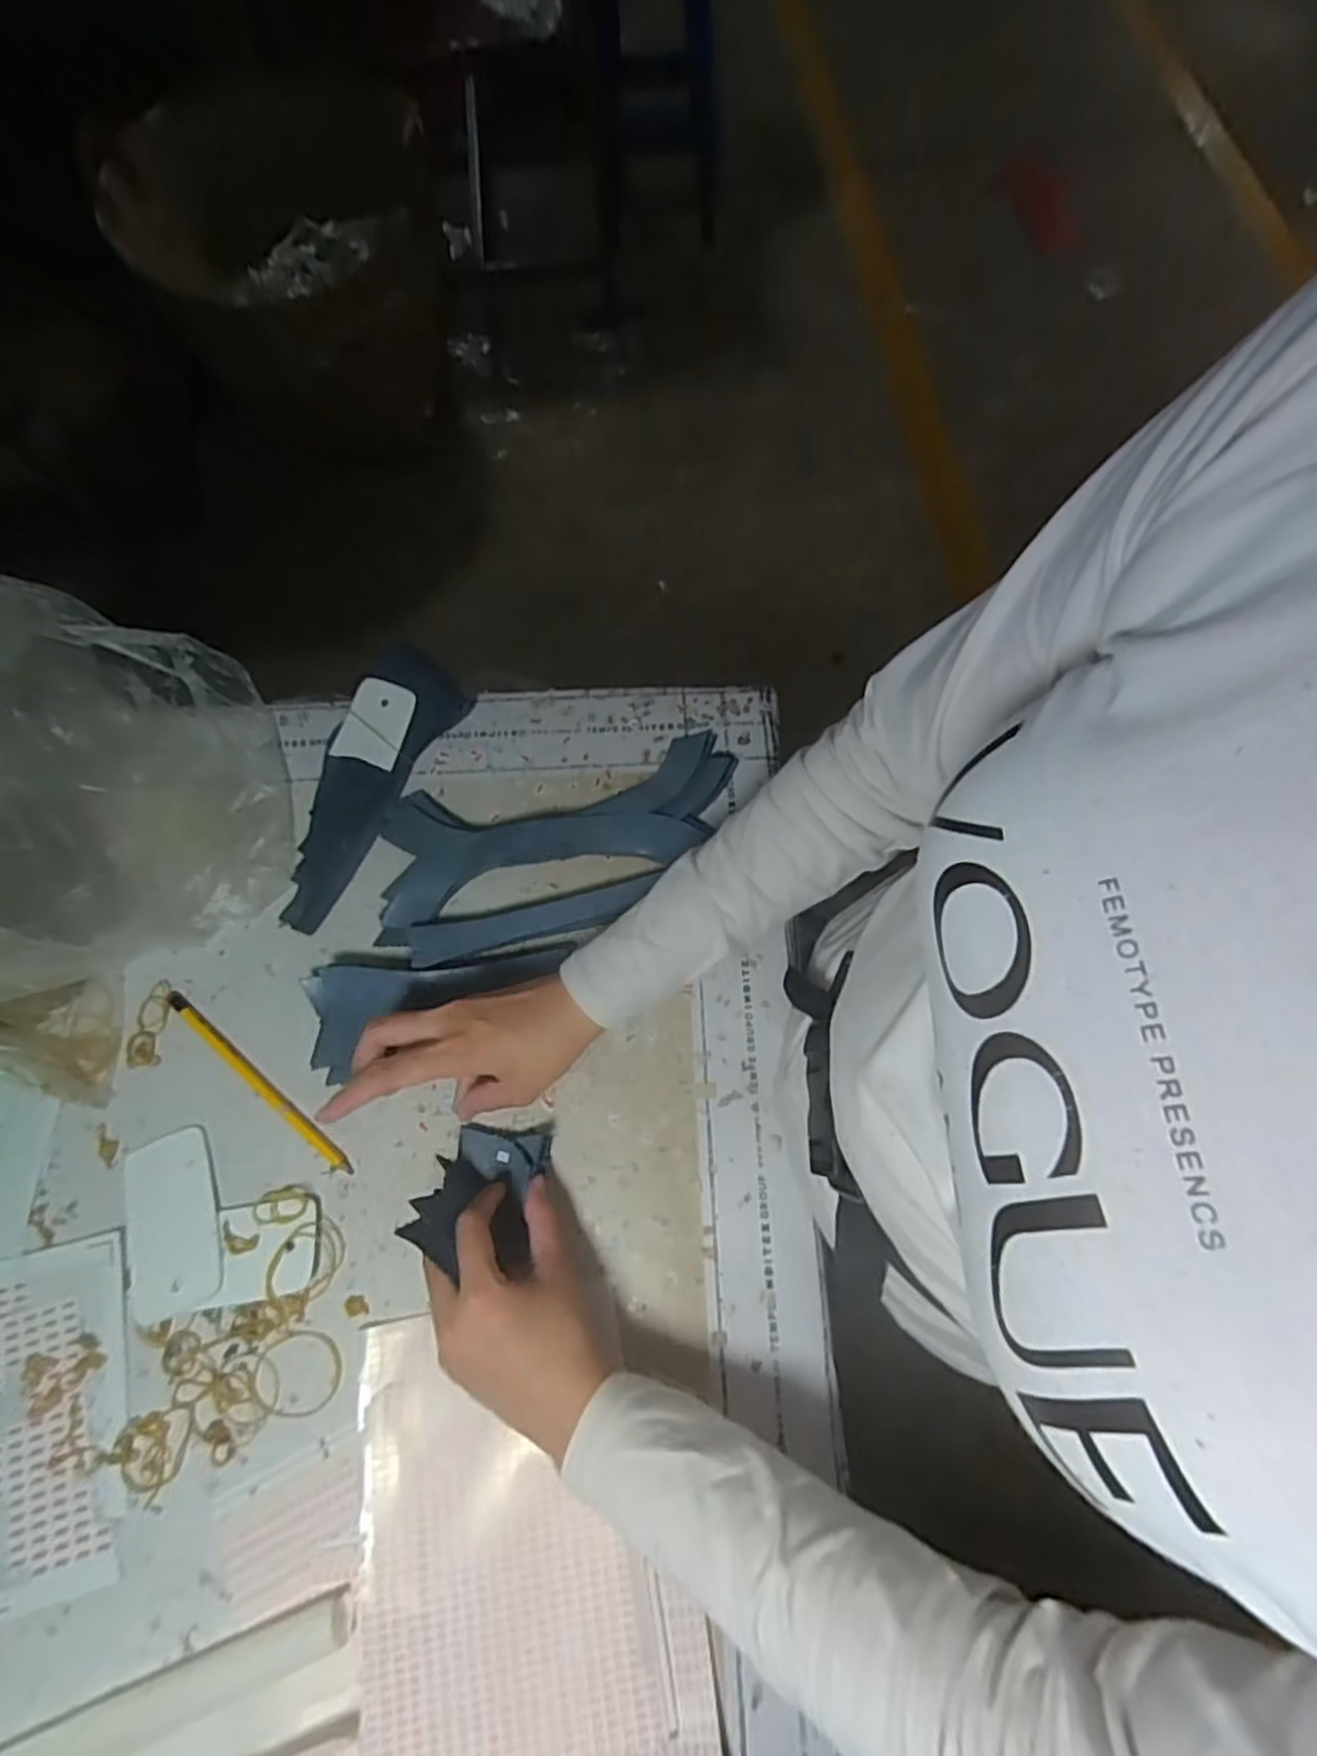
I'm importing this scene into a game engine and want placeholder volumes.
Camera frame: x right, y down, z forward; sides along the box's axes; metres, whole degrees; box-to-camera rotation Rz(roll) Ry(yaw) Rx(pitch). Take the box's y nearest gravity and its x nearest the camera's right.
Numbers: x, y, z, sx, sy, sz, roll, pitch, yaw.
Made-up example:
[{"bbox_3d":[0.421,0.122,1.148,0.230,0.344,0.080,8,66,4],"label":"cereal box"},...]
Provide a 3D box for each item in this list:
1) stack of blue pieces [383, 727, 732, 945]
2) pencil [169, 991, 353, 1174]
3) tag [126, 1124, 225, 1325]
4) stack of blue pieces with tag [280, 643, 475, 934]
[{"bbox_3d":[-0.076,-0.041,0.537,0.263,0.020,0.100,-18,70,-5],"label":"stack of blue pieces"},{"bbox_3d":[-0.263,0.131,0.486,0.177,0.006,0.010,37,75,14],"label":"pencil"},{"bbox_3d":[-0.299,0.210,0.458,0.054,0.004,0.102,-21,65,-5],"label":"tag"},{"bbox_3d":[-0.228,-0.074,0.549,0.080,0.034,0.214,27,73,11],"label":"stack of blue pieces with tag"}]

